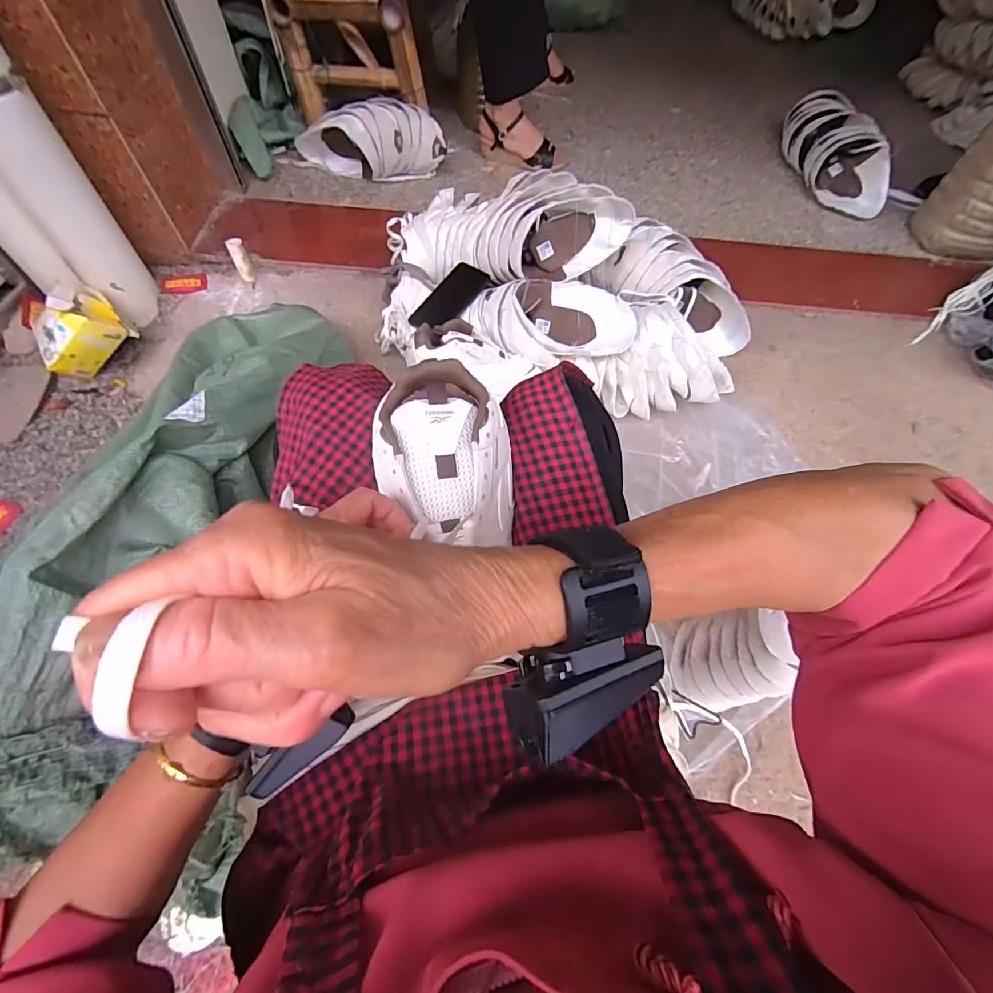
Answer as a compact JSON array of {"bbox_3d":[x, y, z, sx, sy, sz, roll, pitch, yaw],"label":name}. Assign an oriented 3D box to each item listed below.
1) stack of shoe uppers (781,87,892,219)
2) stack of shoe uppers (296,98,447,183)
[{"bbox_3d":[0.871,-0.897,1.179,0.123,0.128,0.389,-13,65,-8],"label":"stack of shoe uppers"},{"bbox_3d":[-0.299,-0.831,1.068,0.349,0.140,0.121,-4,63,-6],"label":"stack of shoe uppers"}]

